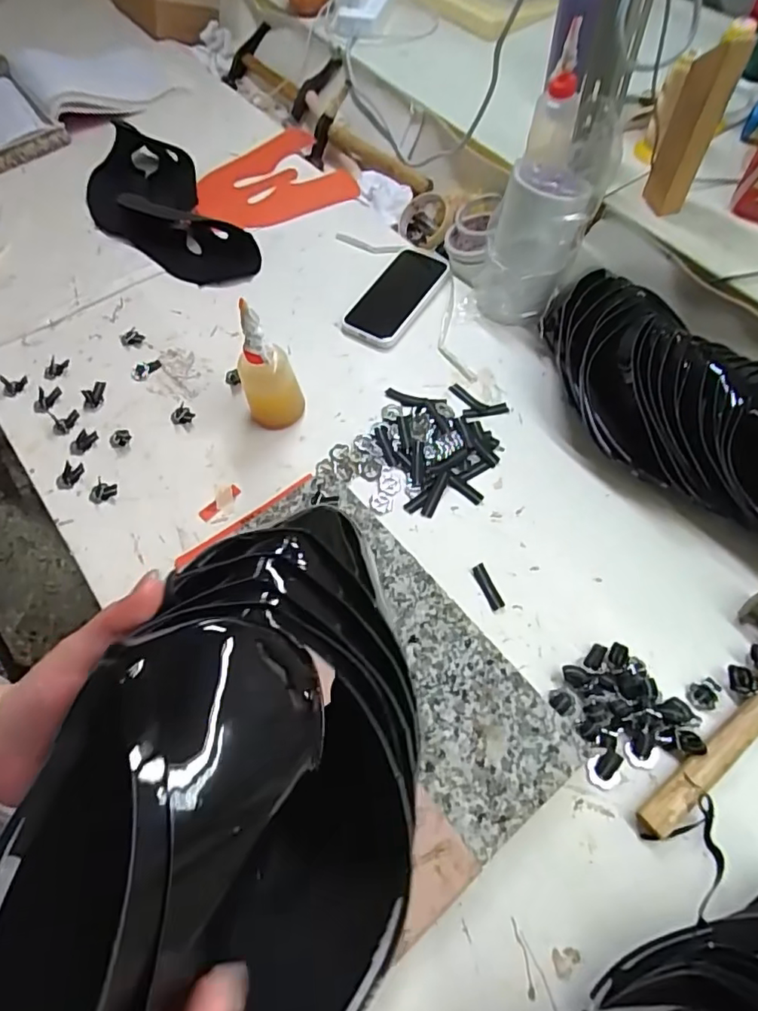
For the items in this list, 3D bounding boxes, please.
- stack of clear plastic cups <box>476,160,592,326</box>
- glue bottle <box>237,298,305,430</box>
[{"bbox_3d":[0.187,-0.320,0.694,0.116,0.166,0.104,5,62,7],"label":"stack of clear plastic cups"},{"bbox_3d":[-0.126,-0.152,0.629,0.069,0.158,0.055,-20,62,-7],"label":"glue bottle"}]

